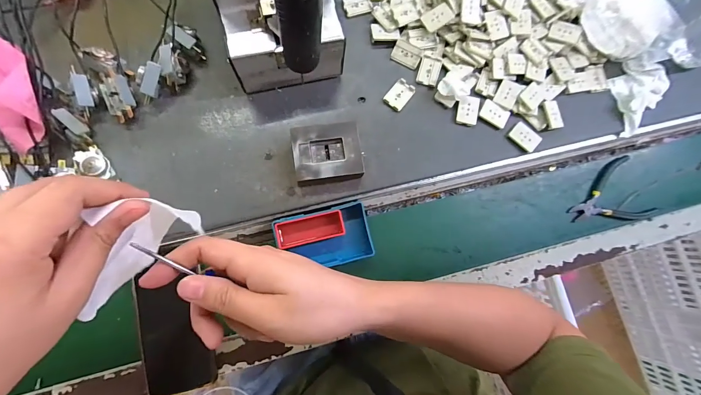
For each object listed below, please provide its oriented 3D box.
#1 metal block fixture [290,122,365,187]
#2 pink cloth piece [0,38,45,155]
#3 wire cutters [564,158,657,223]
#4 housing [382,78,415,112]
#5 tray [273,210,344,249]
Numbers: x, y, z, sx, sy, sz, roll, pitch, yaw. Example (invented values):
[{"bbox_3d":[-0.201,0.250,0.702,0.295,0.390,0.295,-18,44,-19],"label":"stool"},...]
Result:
[{"bbox_3d":[-0.028,-0.053,0.403,0.079,0.028,0.070,-9,84,-8],"label":"metal block fixture"},{"bbox_3d":[-0.364,-0.119,0.346,0.060,0.024,0.132,-32,86,-10],"label":"pink cloth piece"},{"bbox_3d":[0.373,0.004,0.476,0.122,0.014,0.091,-26,87,-9],"label":"wire cutters"},{"bbox_3d":[0.065,-0.135,0.434,0.028,0.004,0.042,39,80,-1],"label":"housing"},{"bbox_3d":[-0.049,0.040,0.409,0.082,0.014,0.032,-12,85,-8],"label":"tray"}]

